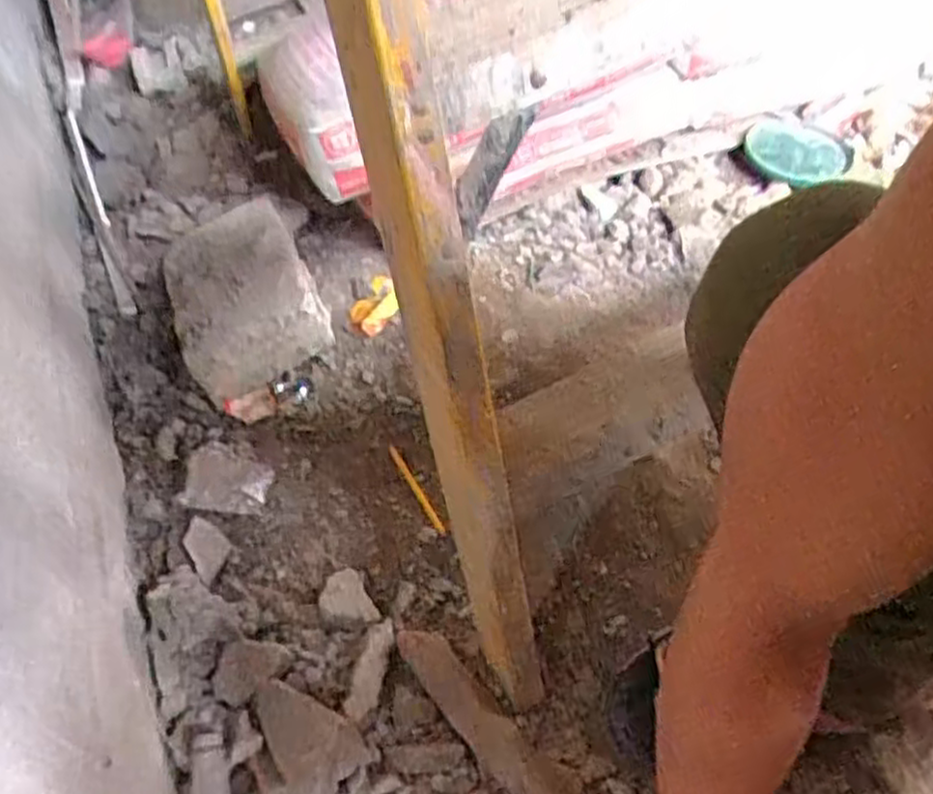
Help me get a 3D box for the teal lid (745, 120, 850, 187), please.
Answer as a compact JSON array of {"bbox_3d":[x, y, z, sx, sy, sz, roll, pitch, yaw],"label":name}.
[{"bbox_3d":[0.534,-0.395,1.247,0.157,0.018,0.120,31,71,22],"label":"teal lid"}]

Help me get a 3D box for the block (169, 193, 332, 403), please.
[{"bbox_3d":[-0.332,-0.166,1.130,0.210,0.103,0.308,-20,52,-12],"label":"block"}]

